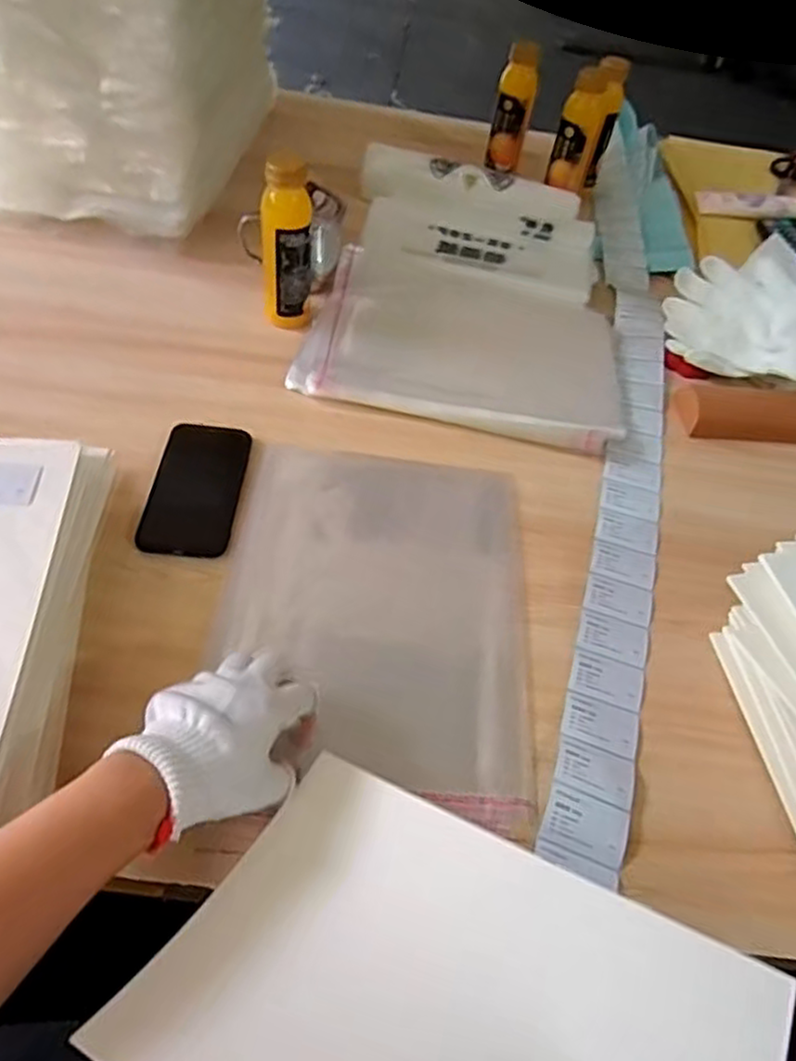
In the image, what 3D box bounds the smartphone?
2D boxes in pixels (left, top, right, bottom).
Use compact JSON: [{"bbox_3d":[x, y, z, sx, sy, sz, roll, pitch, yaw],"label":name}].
[{"bbox_3d":[-0.184,-0.040,0.647,0.077,0.005,0.147,10,57,-7],"label":"smartphone"}]

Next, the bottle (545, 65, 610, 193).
[{"bbox_3d":[0.247,-0.541,0.972,0.057,0.148,0.058,20,55,4],"label":"bottle"}]

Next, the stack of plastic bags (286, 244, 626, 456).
[{"bbox_3d":[0.081,-0.214,0.799,0.346,0.026,0.253,14,56,1],"label":"stack of plastic bags"}]

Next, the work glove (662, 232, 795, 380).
[{"bbox_3d":[0.412,-0.249,0.808,0.190,0.030,0.154,26,90,29],"label":"work glove"}]

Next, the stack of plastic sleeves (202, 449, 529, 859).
[{"bbox_3d":[-0.016,0.063,0.581,0.248,0.014,0.319,8,56,-5],"label":"stack of plastic sleeves"}]

